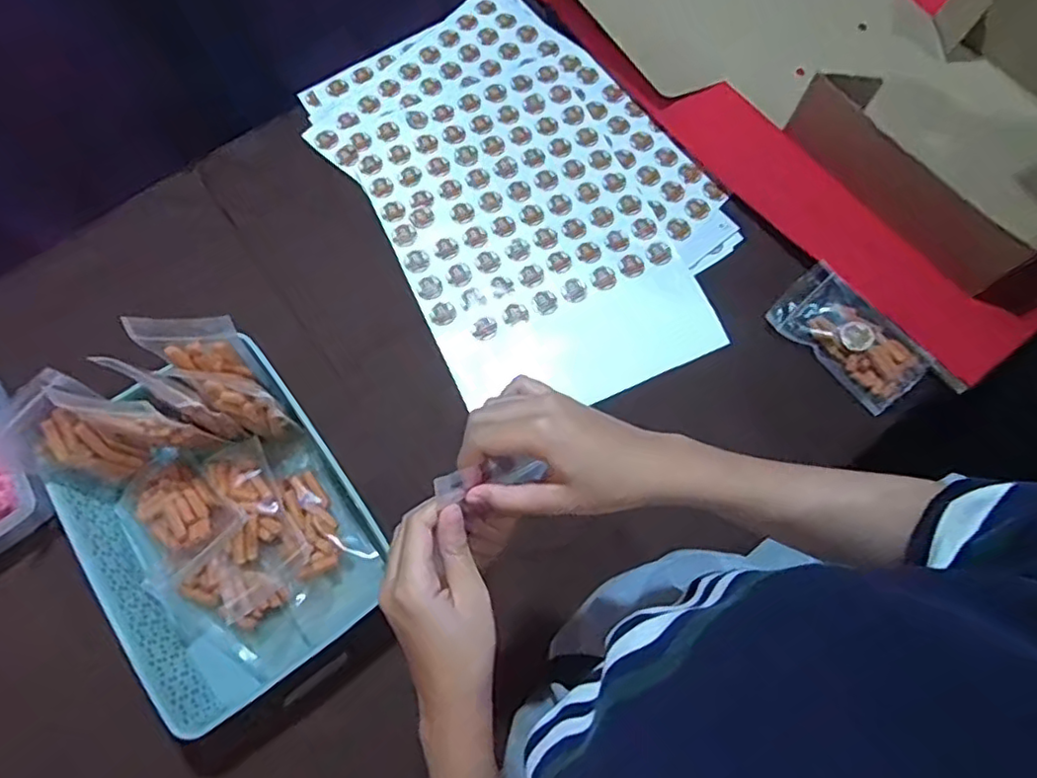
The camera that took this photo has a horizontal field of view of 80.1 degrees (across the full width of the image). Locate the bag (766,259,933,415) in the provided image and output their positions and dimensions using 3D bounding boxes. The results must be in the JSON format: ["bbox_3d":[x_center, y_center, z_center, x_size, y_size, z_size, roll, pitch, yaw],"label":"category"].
[{"bbox_3d":[0.376,-0.060,0.700,0.093,0.017,0.166,-37,75,-11],"label":"bag"}]

